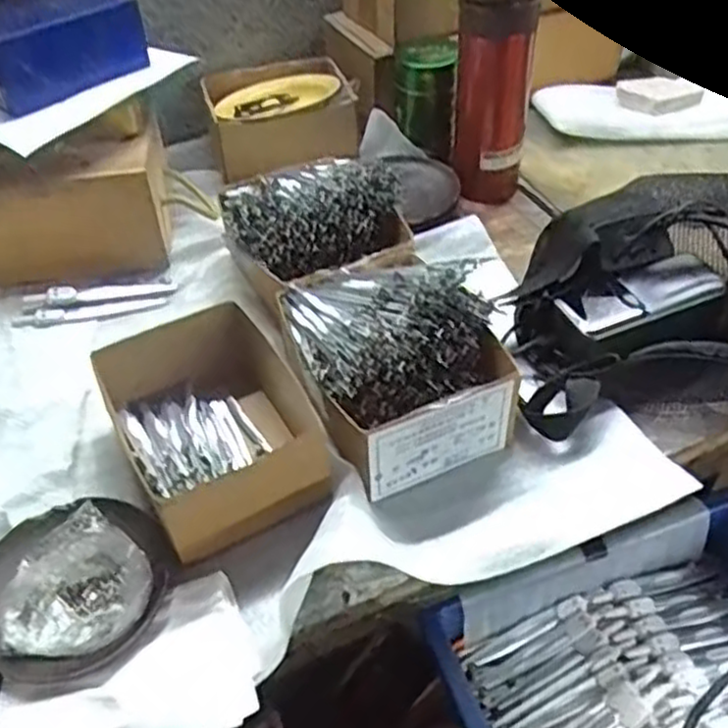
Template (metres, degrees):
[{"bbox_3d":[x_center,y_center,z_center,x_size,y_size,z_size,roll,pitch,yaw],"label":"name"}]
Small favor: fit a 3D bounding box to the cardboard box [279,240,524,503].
[{"bbox_3d":[0.017,-0.012,0.546,0.137,0.096,0.166,-19,46,-16],"label":"cardboard box"}]

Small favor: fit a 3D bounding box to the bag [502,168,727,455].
[{"bbox_3d":[0.260,-0.051,0.597,0.296,0.102,0.212,-6,44,-3],"label":"bag"}]

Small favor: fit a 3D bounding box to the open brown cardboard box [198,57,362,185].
[{"bbox_3d":[-0.098,-0.282,0.849,0.162,0.069,0.127,-12,45,-9],"label":"open brown cardboard box"}]

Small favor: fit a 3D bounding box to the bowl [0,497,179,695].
[{"bbox_3d":[-0.179,0.131,0.460,0.119,0.030,0.115,-2,44,2],"label":"bowl"}]

